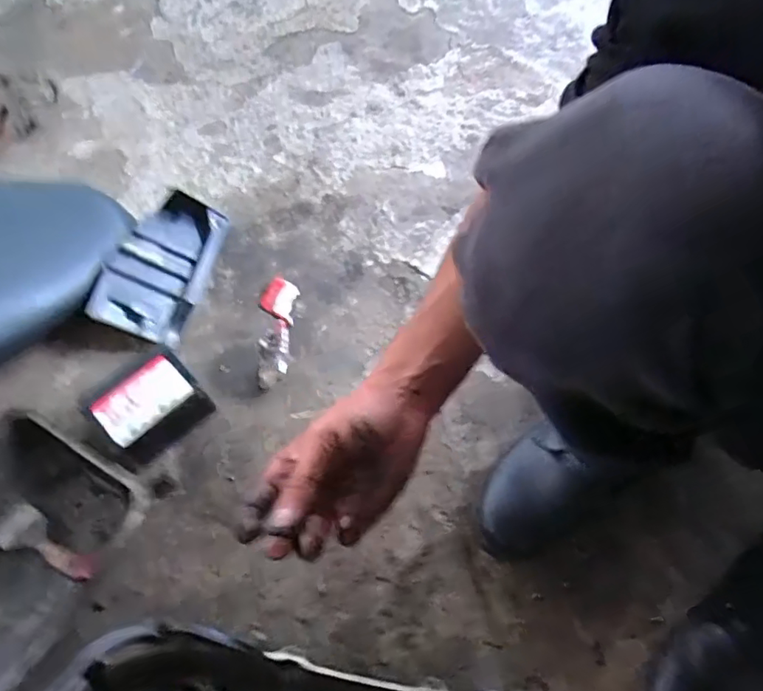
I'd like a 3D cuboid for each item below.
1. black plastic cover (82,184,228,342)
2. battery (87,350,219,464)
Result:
[{"bbox_3d":[-0.286,-0.121,0.721,0.107,0.054,0.237,9,62,6],"label":"black plastic cover"},{"bbox_3d":[-0.253,0.071,0.601,0.106,0.067,0.072,-36,66,-17],"label":"battery"}]

